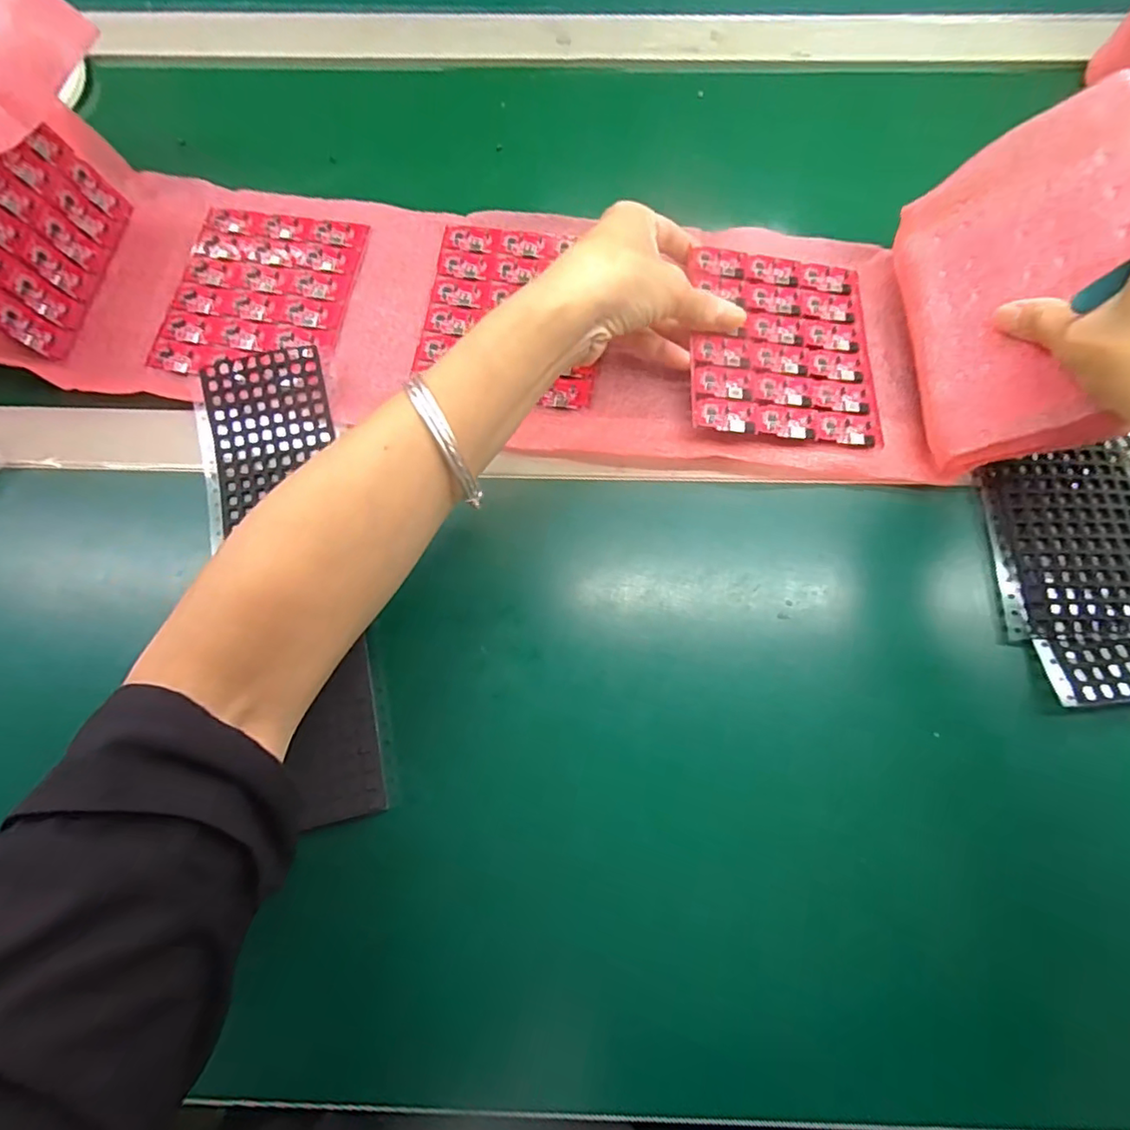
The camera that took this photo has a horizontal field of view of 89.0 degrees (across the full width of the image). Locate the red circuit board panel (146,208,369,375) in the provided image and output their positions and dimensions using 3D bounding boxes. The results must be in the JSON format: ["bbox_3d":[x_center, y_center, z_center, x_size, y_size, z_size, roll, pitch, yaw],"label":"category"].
[{"bbox_3d":[-0.197,-0.177,0.373,0.112,0.005,0.121,7,73,3],"label":"red circuit board panel"}]

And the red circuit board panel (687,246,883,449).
[{"bbox_3d":[0.131,-0.133,0.346,0.107,0.013,0.127,3,73,2],"label":"red circuit board panel"}]

